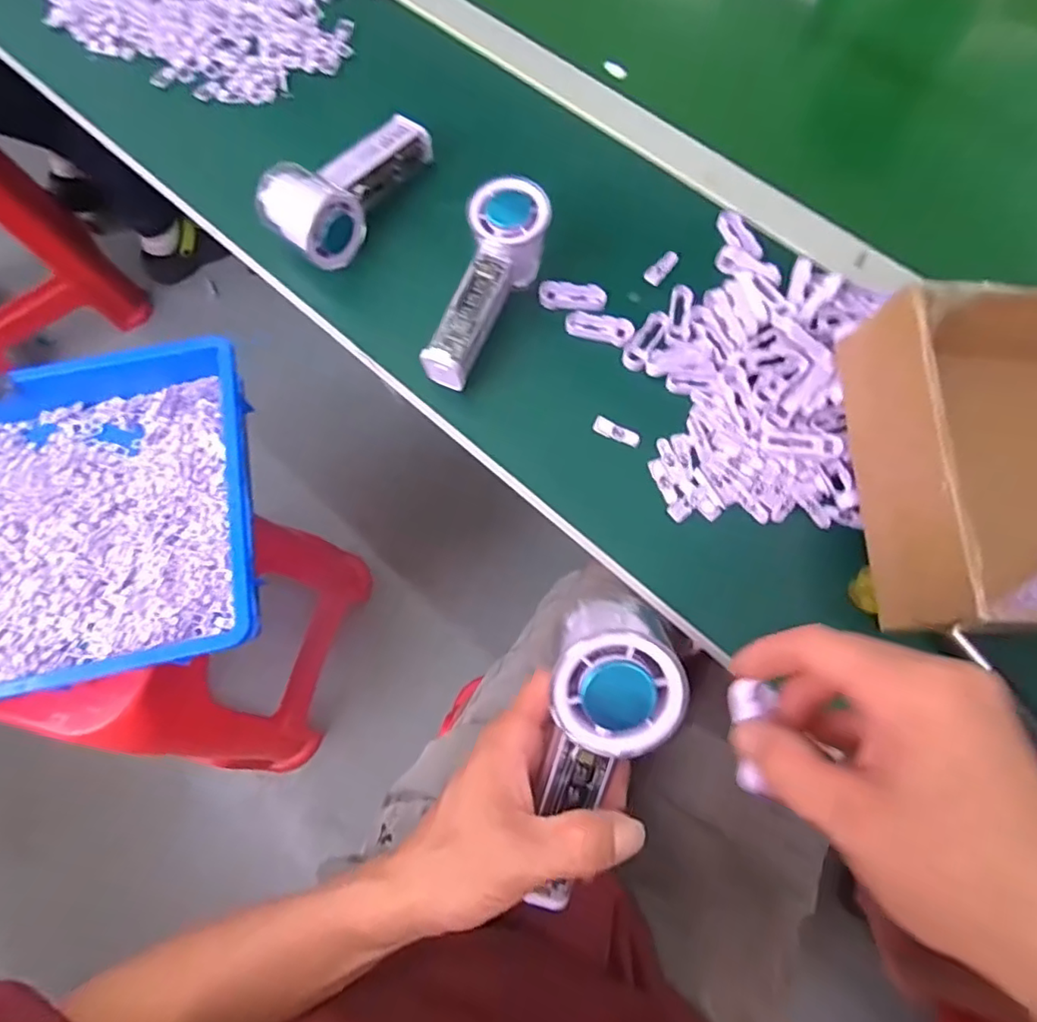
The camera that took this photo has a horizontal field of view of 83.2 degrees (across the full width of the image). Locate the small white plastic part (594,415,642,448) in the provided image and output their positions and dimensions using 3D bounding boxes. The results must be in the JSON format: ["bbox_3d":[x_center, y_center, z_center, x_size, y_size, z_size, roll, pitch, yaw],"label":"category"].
[{"bbox_3d":[0.073,-0.058,0.430,0.036,0.005,0.011,25,74,9],"label":"small white plastic part"}]

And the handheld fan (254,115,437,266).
[{"bbox_3d":[-0.131,-0.266,0.470,0.151,0.051,0.065,-43,76,-12],"label":"handheld fan"}]

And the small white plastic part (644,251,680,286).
[{"bbox_3d":[0.116,-0.197,0.473,0.015,0.005,0.034,41,77,13],"label":"small white plastic part"}]

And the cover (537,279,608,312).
[{"bbox_3d":[0.043,-0.170,0.460,0.052,0.007,0.019,9,72,4],"label":"cover"}]

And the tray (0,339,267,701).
[{"bbox_3d":[-0.577,0.022,0.648,0.550,0.074,0.375,-12,72,-3],"label":"tray"}]

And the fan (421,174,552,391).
[{"bbox_3d":[-0.025,-0.165,0.436,0.053,0.057,0.156,23,88,8],"label":"fan"}]

